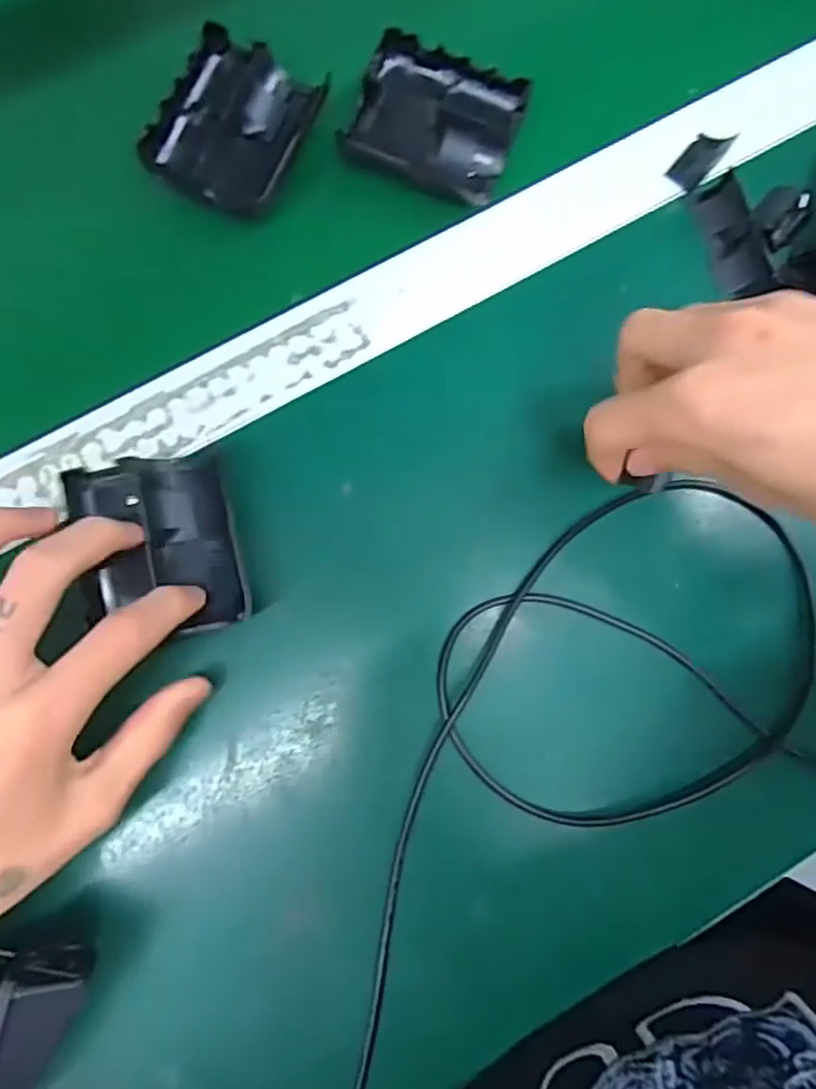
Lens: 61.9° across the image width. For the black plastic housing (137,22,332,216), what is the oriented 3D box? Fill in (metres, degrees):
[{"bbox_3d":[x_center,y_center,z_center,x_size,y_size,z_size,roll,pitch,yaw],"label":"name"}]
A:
[{"bbox_3d":[-0.085,-0.206,0.333,0.064,0.021,0.081,26,83,2],"label":"black plastic housing"}]

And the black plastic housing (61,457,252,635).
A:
[{"bbox_3d":[-0.109,0.001,0.300,0.062,0.030,0.076,-11,85,-4],"label":"black plastic housing"}]

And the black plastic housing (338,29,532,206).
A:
[{"bbox_3d":[0.013,-0.208,0.336,0.078,0.016,0.068,21,83,1],"label":"black plastic housing"}]

